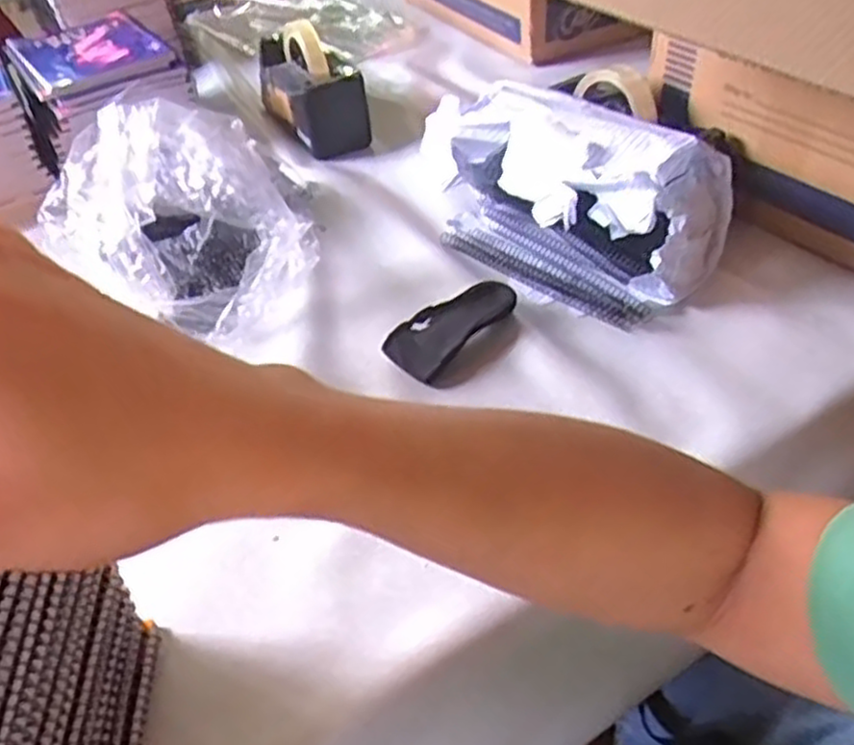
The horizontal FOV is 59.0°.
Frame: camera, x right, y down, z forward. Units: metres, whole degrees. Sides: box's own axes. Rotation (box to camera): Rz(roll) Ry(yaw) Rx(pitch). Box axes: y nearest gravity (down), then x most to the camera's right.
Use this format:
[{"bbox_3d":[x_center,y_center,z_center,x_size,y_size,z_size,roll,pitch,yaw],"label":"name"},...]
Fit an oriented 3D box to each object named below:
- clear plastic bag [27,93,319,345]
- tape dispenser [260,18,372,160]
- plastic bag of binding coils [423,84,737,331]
[{"bbox_3d":[-0.221,-0.137,0.643,0.192,0.176,0.155,20,49,25],"label":"clear plastic bag"},{"bbox_3d":[-0.149,-0.363,0.937,0.085,0.126,0.190,-22,45,-17],"label":"tape dispenser"},{"bbox_3d":[0.110,-0.177,0.701,0.138,0.132,0.302,-36,51,-29],"label":"plastic bag of binding coils"}]

